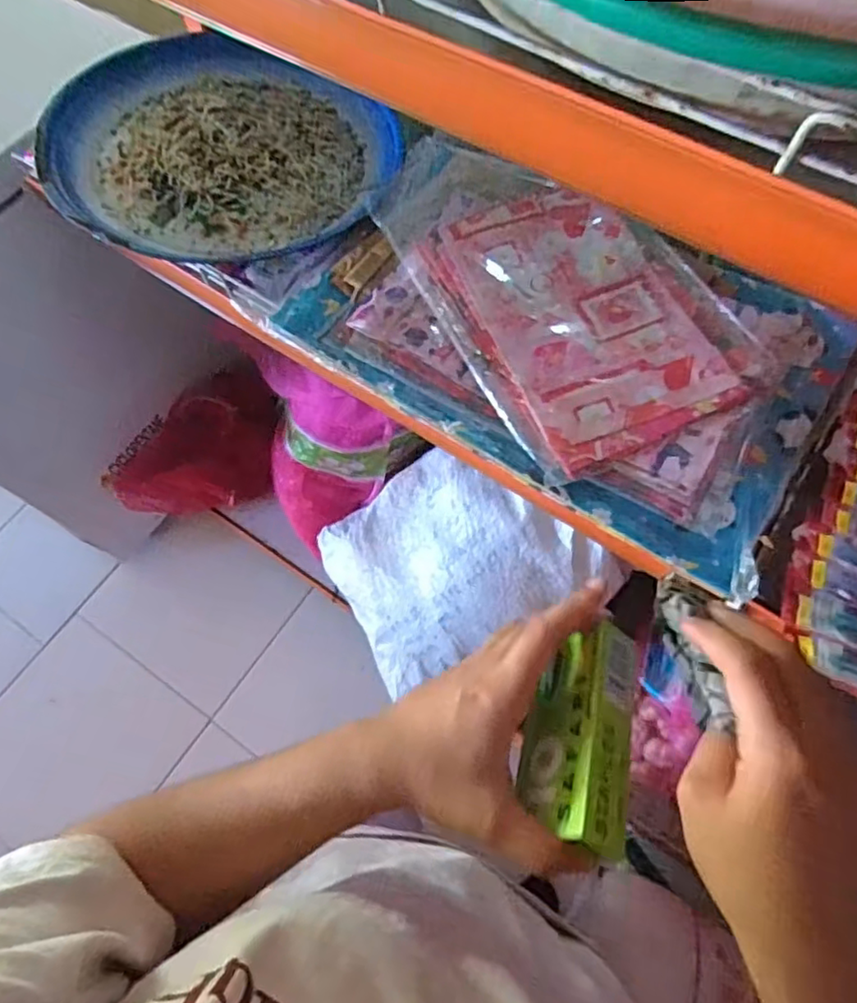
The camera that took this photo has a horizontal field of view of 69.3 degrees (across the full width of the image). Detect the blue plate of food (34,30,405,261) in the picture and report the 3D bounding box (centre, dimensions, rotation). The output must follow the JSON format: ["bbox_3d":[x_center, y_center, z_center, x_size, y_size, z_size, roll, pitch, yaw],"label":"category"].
[{"bbox_3d":[-0.231,-0.424,0.714,0.371,0.067,0.345,-1,67,2],"label":"blue plate of food"}]

